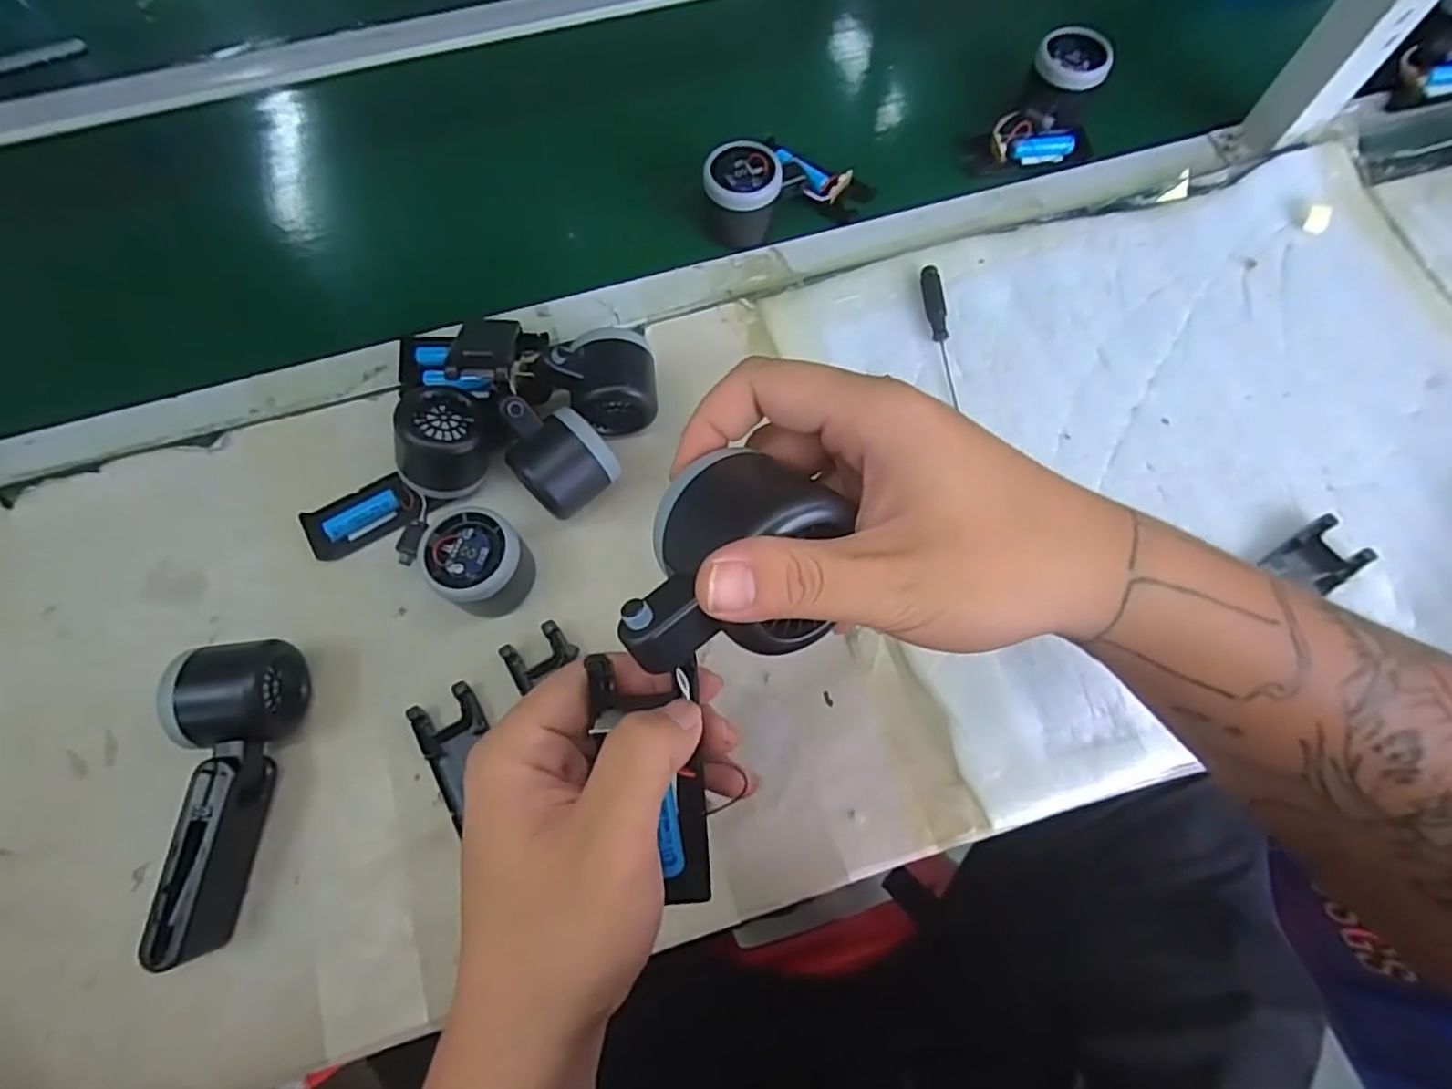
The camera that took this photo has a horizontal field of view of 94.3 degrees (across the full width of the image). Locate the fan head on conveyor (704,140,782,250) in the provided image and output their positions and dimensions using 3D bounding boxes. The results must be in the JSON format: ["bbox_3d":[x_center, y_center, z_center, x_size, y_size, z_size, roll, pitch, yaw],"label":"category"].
[{"bbox_3d":[0.013,-0.270,0.521,0.054,0.047,0.056,5,72,2],"label":"fan head on conveyor"}]

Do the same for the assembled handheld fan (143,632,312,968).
[{"bbox_3d":[-0.280,0.140,0.379,0.046,0.055,0.161,-4,72,-1],"label":"assembled handheld fan"}]

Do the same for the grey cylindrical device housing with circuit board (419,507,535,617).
[{"bbox_3d":[-0.154,0.010,0.424,0.065,0.046,0.060,43,77,13],"label":"grey cylindrical device housing with circuit board"}]

